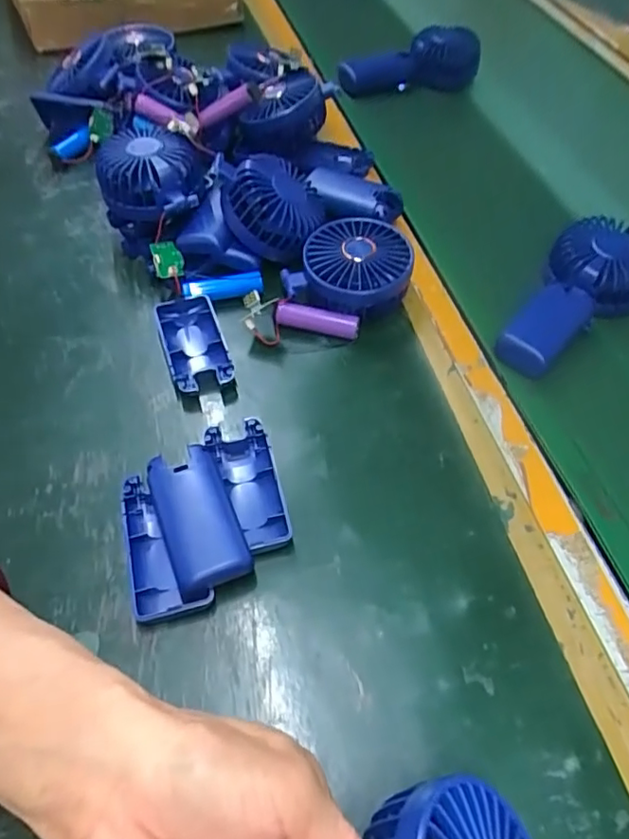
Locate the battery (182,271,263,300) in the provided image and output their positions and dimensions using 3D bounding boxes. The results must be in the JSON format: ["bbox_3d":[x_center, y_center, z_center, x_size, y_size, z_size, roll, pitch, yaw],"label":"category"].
[{"bbox_3d":[-0.074,-0.108,0.466,0.064,0.015,0.016,-9,55,-9],"label":"battery"}]

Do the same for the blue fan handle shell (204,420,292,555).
[{"bbox_3d":[-0.042,0.041,0.372,0.038,0.015,0.088,-14,56,-12],"label":"blue fan handle shell"}]

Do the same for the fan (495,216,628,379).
[{"bbox_3d":[0.215,-0.102,0.464,0.080,0.037,0.179,35,60,21],"label":"fan"}]

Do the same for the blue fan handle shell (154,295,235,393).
[{"bbox_3d":[-0.091,-0.057,0.434,0.045,0.017,0.088,-15,56,-13],"label":"blue fan handle shell"}]

